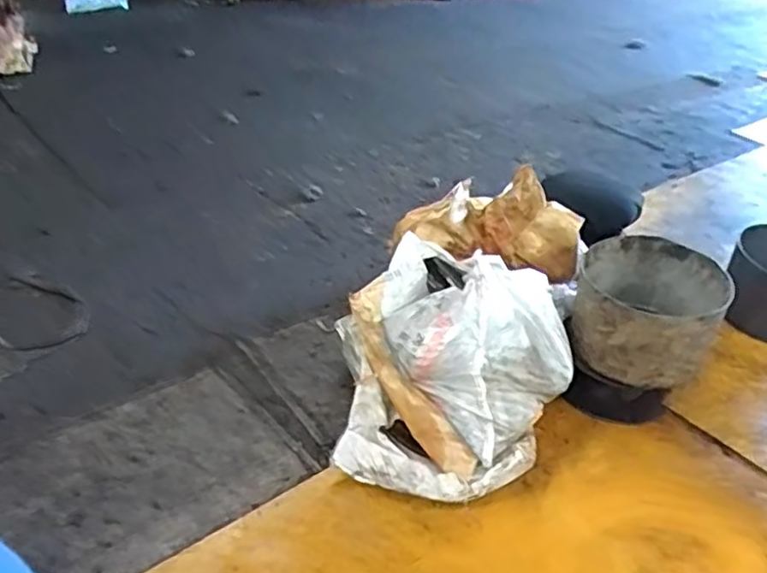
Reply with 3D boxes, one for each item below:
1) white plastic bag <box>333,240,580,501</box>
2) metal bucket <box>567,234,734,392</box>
[{"bbox_3d":[0.136,0.153,1.260,0.453,0.272,0.428,11,36,8],"label":"white plastic bag"},{"bbox_3d":[0.540,0.050,1.364,0.280,0.180,0.272,4,35,-2],"label":"metal bucket"}]

